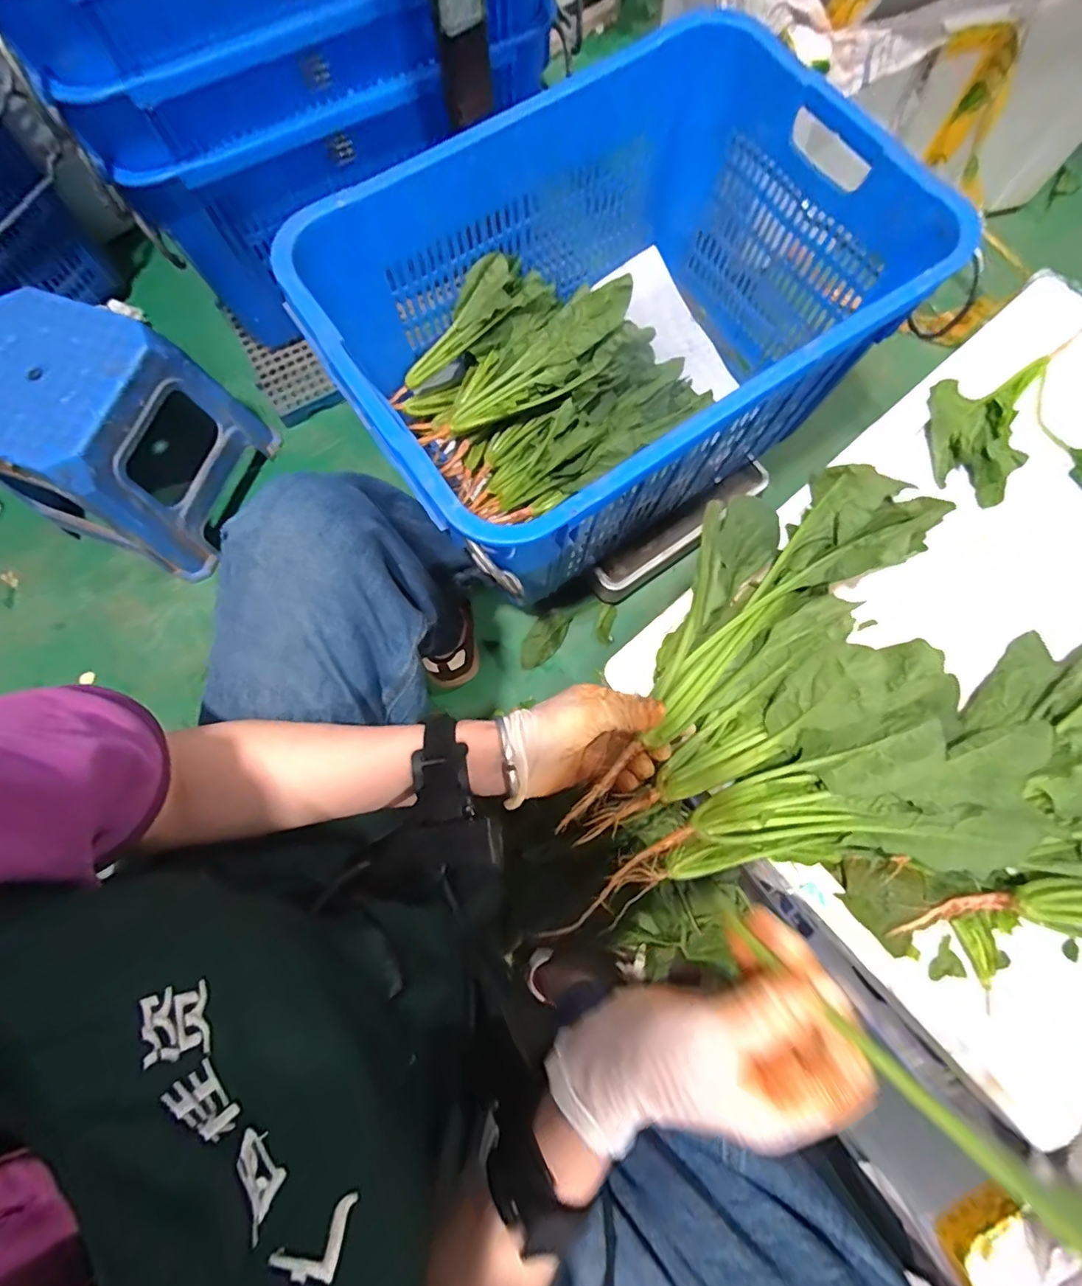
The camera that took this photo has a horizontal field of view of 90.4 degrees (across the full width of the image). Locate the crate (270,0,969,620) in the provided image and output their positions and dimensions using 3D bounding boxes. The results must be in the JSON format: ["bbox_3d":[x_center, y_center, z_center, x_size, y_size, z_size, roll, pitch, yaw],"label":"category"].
[{"bbox_3d":[0.092,-0.354,0.644,0.598,0.293,0.401,-34,78,-7],"label":"crate"}]

